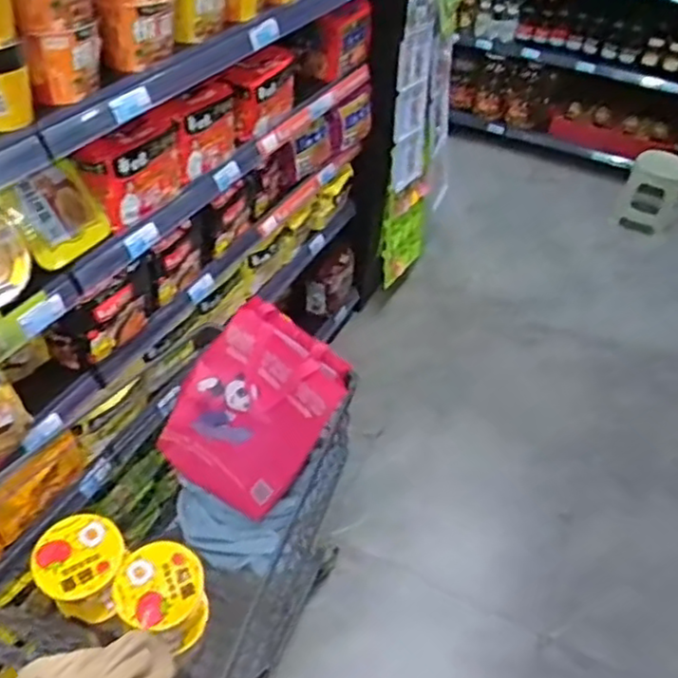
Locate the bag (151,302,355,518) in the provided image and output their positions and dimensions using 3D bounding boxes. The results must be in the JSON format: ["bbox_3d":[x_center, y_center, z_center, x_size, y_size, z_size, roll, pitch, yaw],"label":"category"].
[{"bbox_3d":[-0.156,0.137,1.289,0.262,0.345,0.088,37,16,8],"label":"bag"}]

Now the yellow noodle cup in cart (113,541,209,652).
[{"bbox_3d":[-0.285,0.422,1.101,0.134,0.136,0.124,3,41,-3],"label":"yellow noodle cup in cart"}]

